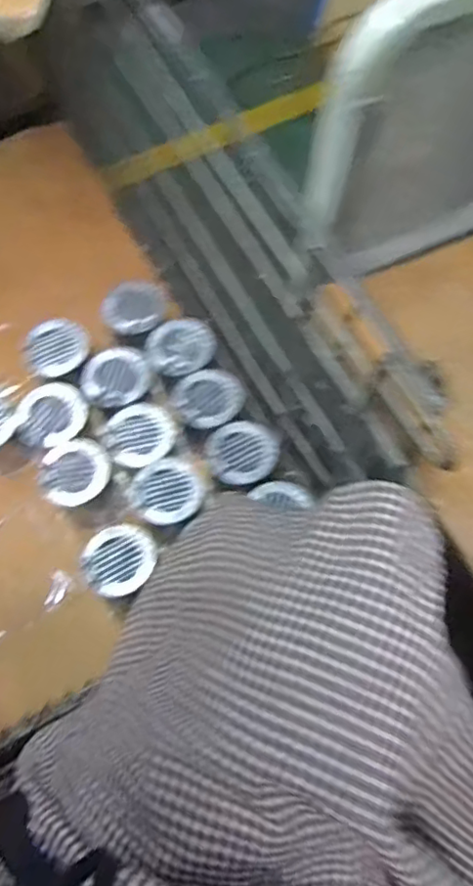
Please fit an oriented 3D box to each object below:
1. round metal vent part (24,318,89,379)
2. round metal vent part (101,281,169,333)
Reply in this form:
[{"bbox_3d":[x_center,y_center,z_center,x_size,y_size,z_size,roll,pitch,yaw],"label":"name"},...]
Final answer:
[{"bbox_3d":[-0.252,-0.133,0.842,0.077,0.017,0.086,35,72,14],"label":"round metal vent part"},{"bbox_3d":[-0.147,-0.200,0.887,0.079,0.020,0.087,18,69,8],"label":"round metal vent part"}]

